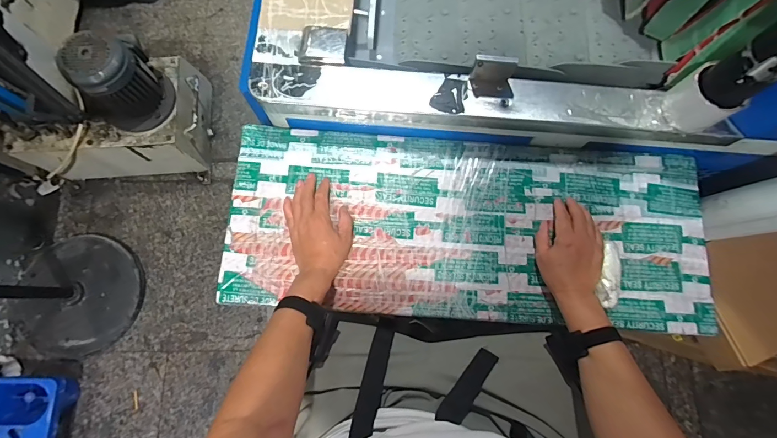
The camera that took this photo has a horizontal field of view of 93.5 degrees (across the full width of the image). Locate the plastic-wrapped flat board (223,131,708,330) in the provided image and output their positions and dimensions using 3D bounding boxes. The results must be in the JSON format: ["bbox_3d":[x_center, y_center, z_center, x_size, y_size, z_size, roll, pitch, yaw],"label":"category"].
[{"bbox_3d":[0.140,0.010,0.641,0.815,0.012,0.318,4,77,-1],"label":"plastic-wrapped flat board"}]

